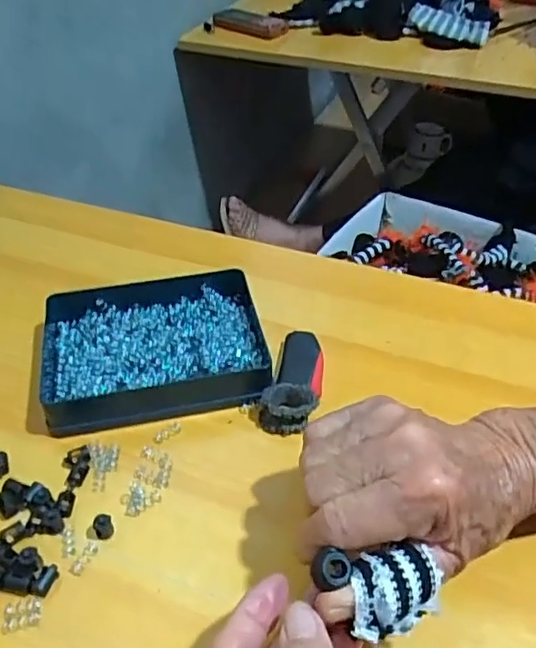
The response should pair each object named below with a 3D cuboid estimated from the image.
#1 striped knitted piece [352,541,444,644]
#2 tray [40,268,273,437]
[{"bbox_3d":[0.053,0.112,0.247,0.043,0.020,0.029,-15,45,-16],"label":"striped knitted piece"},{"bbox_3d":[-0.079,0.016,0.404,0.149,0.030,0.109,-9,44,-10],"label":"tray"}]

